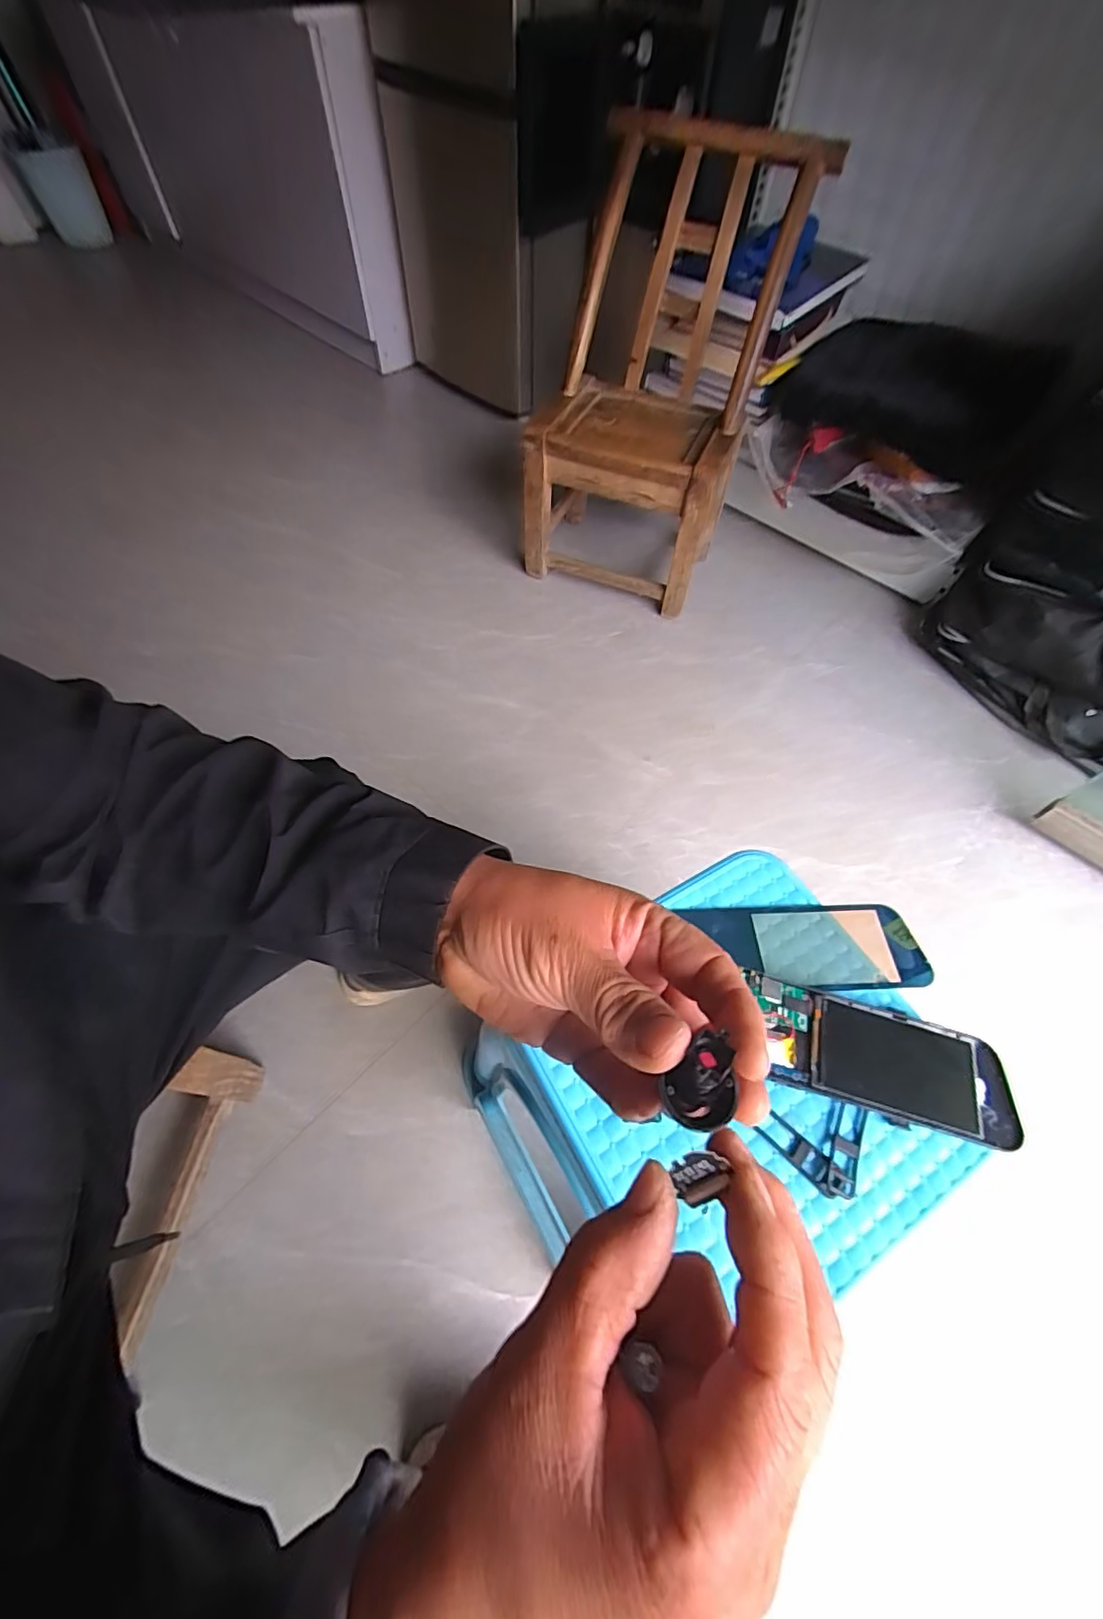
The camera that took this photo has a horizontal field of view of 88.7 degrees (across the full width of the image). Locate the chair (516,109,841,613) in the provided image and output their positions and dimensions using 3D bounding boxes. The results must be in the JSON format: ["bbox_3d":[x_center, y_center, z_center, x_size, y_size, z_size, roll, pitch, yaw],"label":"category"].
[{"bbox_3d":[0.186,-0.772,1.092,0.391,0.657,0.347,28,62,14],"label":"chair"}]

